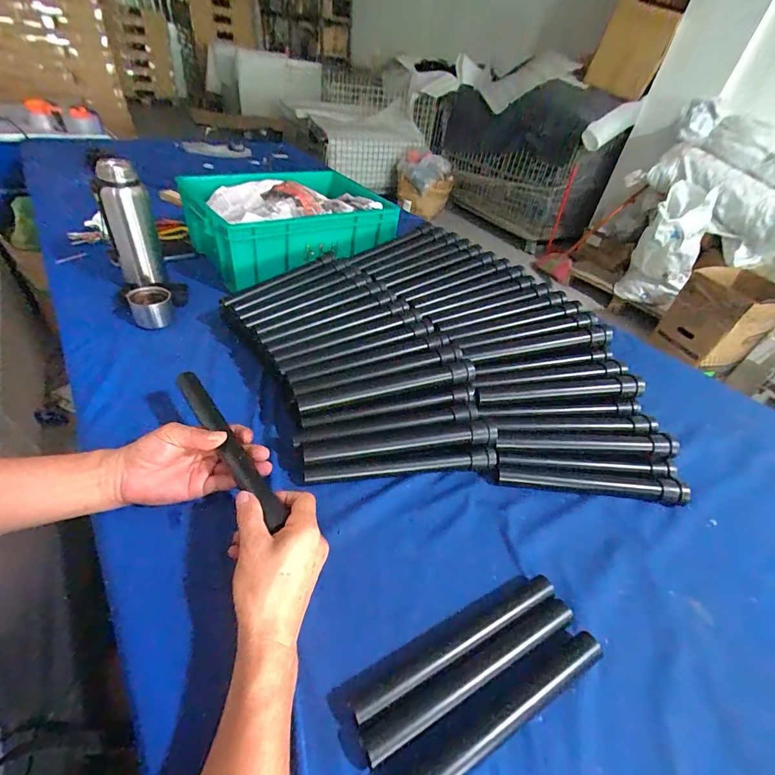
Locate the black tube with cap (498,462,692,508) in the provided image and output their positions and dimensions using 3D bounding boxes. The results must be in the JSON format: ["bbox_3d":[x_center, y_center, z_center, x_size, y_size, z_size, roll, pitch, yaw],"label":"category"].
[{"bbox_3d":[0.273,0.128,0.509,0.250,0.025,0.027,4,46,1],"label":"black tube with cap"}]

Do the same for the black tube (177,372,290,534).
[{"bbox_3d":[-0.176,0.061,0.421,0.023,0.022,0.234,-29,56,-28],"label":"black tube"}]

